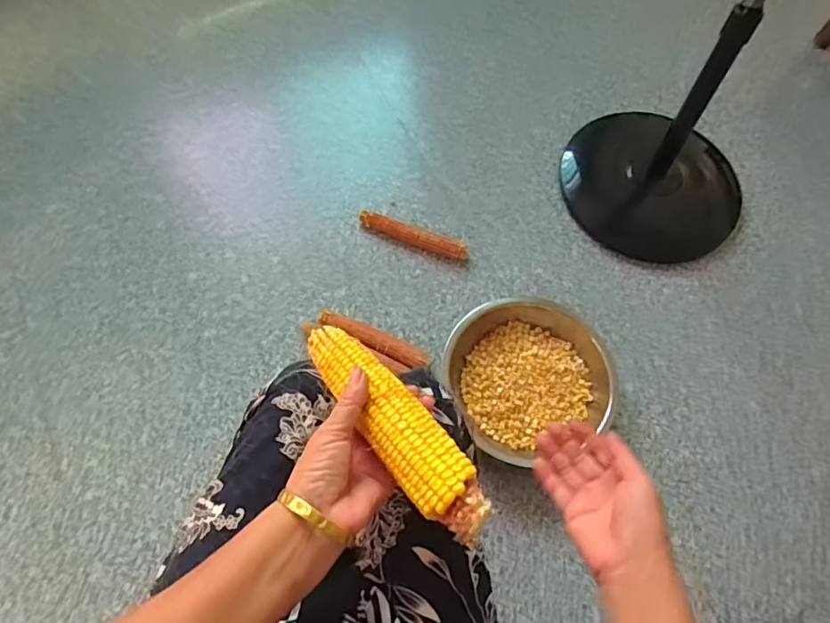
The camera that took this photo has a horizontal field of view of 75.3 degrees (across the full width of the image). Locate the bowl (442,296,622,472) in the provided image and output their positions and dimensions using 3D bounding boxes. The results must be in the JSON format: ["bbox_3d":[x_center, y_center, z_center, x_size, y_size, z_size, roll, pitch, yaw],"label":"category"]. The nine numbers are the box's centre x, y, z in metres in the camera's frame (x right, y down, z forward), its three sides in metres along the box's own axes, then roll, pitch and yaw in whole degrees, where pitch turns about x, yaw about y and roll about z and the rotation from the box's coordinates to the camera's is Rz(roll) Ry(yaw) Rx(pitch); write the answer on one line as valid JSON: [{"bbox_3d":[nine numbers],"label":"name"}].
[{"bbox_3d":[0.199,0.096,0.910,0.294,0.075,0.259,-19,67,-13],"label":"bowl"}]

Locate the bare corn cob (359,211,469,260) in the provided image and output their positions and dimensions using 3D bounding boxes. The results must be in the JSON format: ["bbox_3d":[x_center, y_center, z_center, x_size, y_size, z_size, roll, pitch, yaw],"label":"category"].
[{"bbox_3d":[-0.004,-0.146,1.046,0.221,0.033,0.034,20,67,6],"label":"bare corn cob"}]

